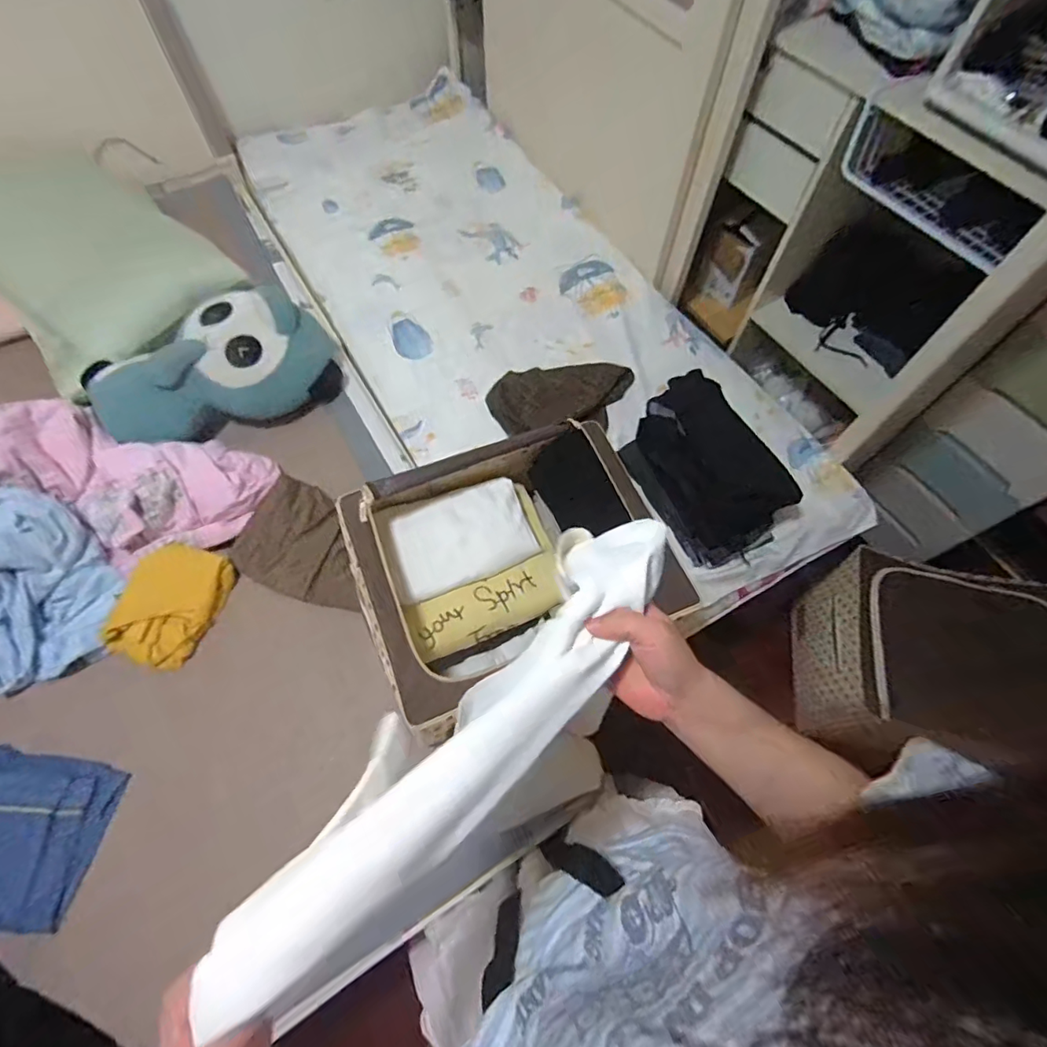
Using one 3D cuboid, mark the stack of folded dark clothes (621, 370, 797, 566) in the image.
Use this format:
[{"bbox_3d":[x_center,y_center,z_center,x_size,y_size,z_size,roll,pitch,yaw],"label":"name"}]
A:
[{"bbox_3d":[0.395,-0.133,1.125,0.265,0.109,0.390,-27,67,-14],"label":"stack of folded dark clothes"}]

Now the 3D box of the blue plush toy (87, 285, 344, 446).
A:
[{"bbox_3d":[-0.689,-0.342,1.181,0.504,0.160,0.266,-31,68,-16],"label":"blue plush toy"}]

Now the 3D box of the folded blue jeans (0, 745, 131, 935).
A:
[{"bbox_3d":[-0.823,0.499,0.848,0.268,0.049,0.231,9,64,3],"label":"folded blue jeans"}]

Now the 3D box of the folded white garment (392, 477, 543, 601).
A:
[{"bbox_3d":[-0.103,0.025,0.943,0.257,0.030,0.159,-25,85,-22],"label":"folded white garment"}]

